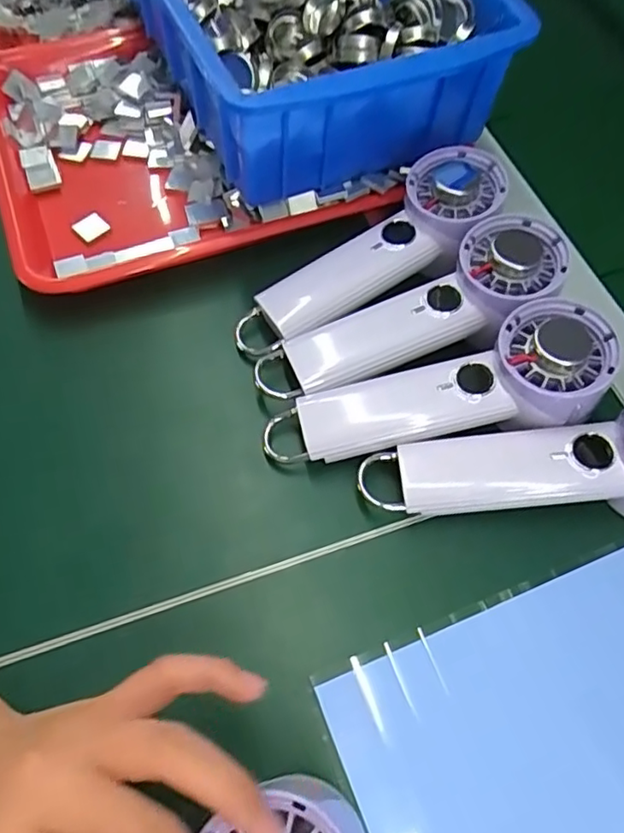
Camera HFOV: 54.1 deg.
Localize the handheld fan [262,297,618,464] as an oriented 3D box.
[{"bbox_3d":[0.071,-0.010,0.343,0.191,0.034,0.058,-16,62,5],"label":"handheld fan"}]

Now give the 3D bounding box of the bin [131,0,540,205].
[{"bbox_3d":[0.003,-0.307,0.439,0.239,0.104,0.295,-22,65,-14],"label":"bin"}]

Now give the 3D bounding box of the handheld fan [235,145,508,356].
[{"bbox_3d":[0.040,-0.102,0.388,0.195,0.031,0.061,-36,68,-1],"label":"handheld fan"}]

